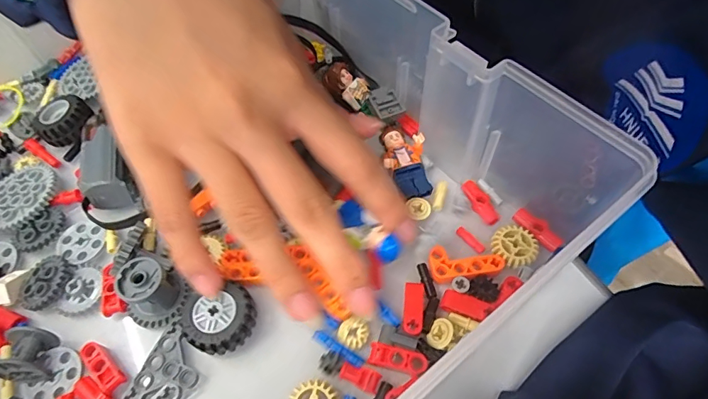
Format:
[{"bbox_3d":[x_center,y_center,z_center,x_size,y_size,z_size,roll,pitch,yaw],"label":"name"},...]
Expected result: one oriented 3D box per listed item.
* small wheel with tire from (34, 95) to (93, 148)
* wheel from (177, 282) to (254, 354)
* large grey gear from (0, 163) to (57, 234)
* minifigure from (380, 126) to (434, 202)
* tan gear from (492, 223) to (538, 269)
[{"bbox_3d":[-0.165,-0.045,0.249,0.029,0.016,0.026,-38,63,-20],"label":"small wheel with tire"},{"bbox_3d":[-0.056,0.049,0.183,0.030,0.013,0.031,-1,58,2],"label":"wheel"},{"bbox_3d":[-0.176,-0.002,0.227,0.042,0.007,0.040,-1,58,2],"label":"large grey gear"},{"bbox_3d":[0.028,-0.022,0.222,0.017,0.012,0.042,-20,72,-9],"label":"minifigure"},{"bbox_3d":[0.073,0.020,0.196,0.019,0.004,0.020,-1,58,2],"label":"tan gear"}]

